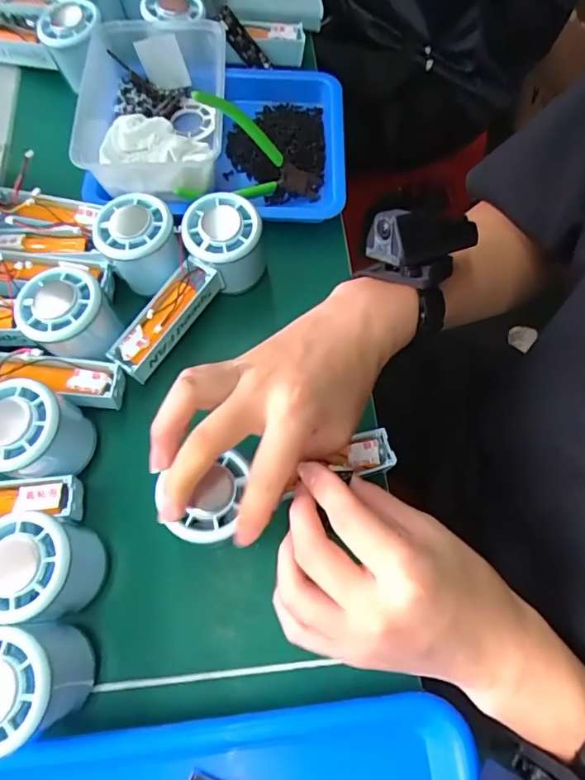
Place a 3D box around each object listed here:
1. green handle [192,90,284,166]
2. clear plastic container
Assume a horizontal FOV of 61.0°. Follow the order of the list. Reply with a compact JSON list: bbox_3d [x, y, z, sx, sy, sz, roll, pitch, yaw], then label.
[{"bbox_3d":[-0.041,-0.215,0.405,0.084,0.023,0.012,29,59,-29],"label":"green handle"},{"bbox_3d":[-0.120,-0.239,0.428,0.120,0.061,0.172,-4,68,-2],"label":"clear plastic container"}]

